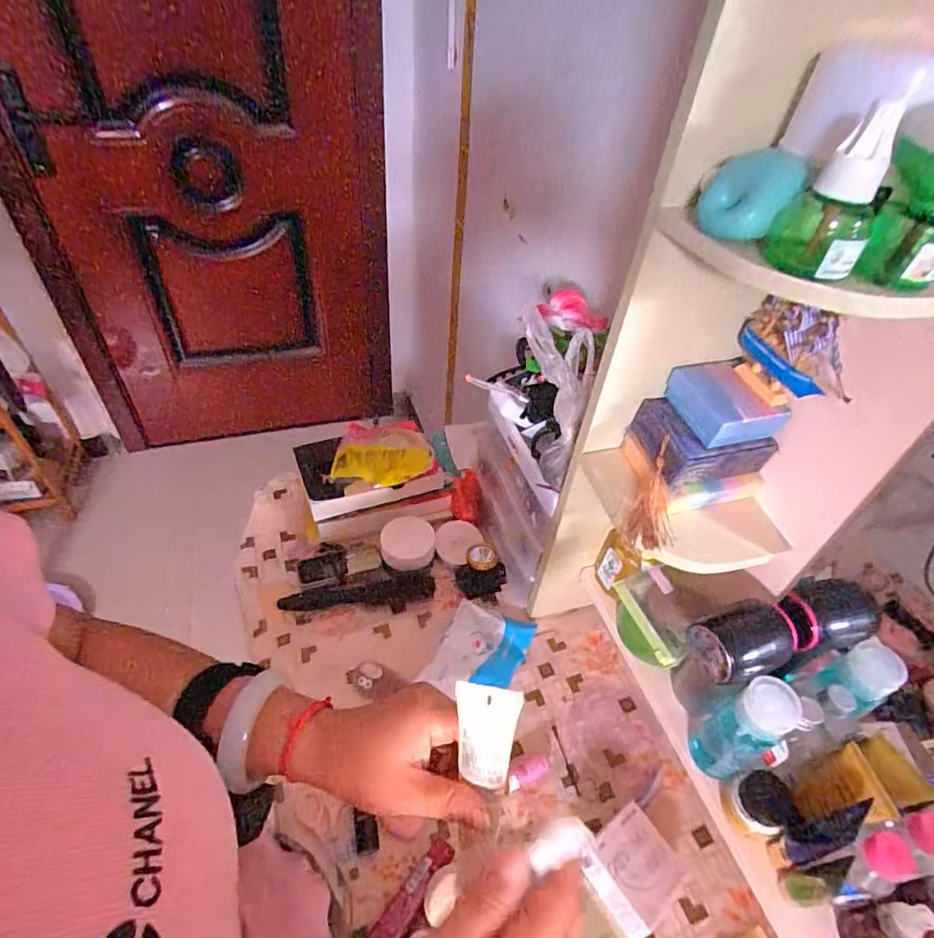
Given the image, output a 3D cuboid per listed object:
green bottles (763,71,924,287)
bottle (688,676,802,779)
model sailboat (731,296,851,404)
[{"bbox_3d":[0.198,-0.146,0.285,0.048,0.078,0.048,29,48,21],"label":"green bottles"},{"bbox_3d":[0.254,0.240,0.491,0.046,0.133,0.052,-21,50,-25],"label":"bottle"},{"bbox_3d":[0.263,-0.093,0.430,0.032,0.081,0.096,-24,51,-27],"label":"model sailboat"}]

